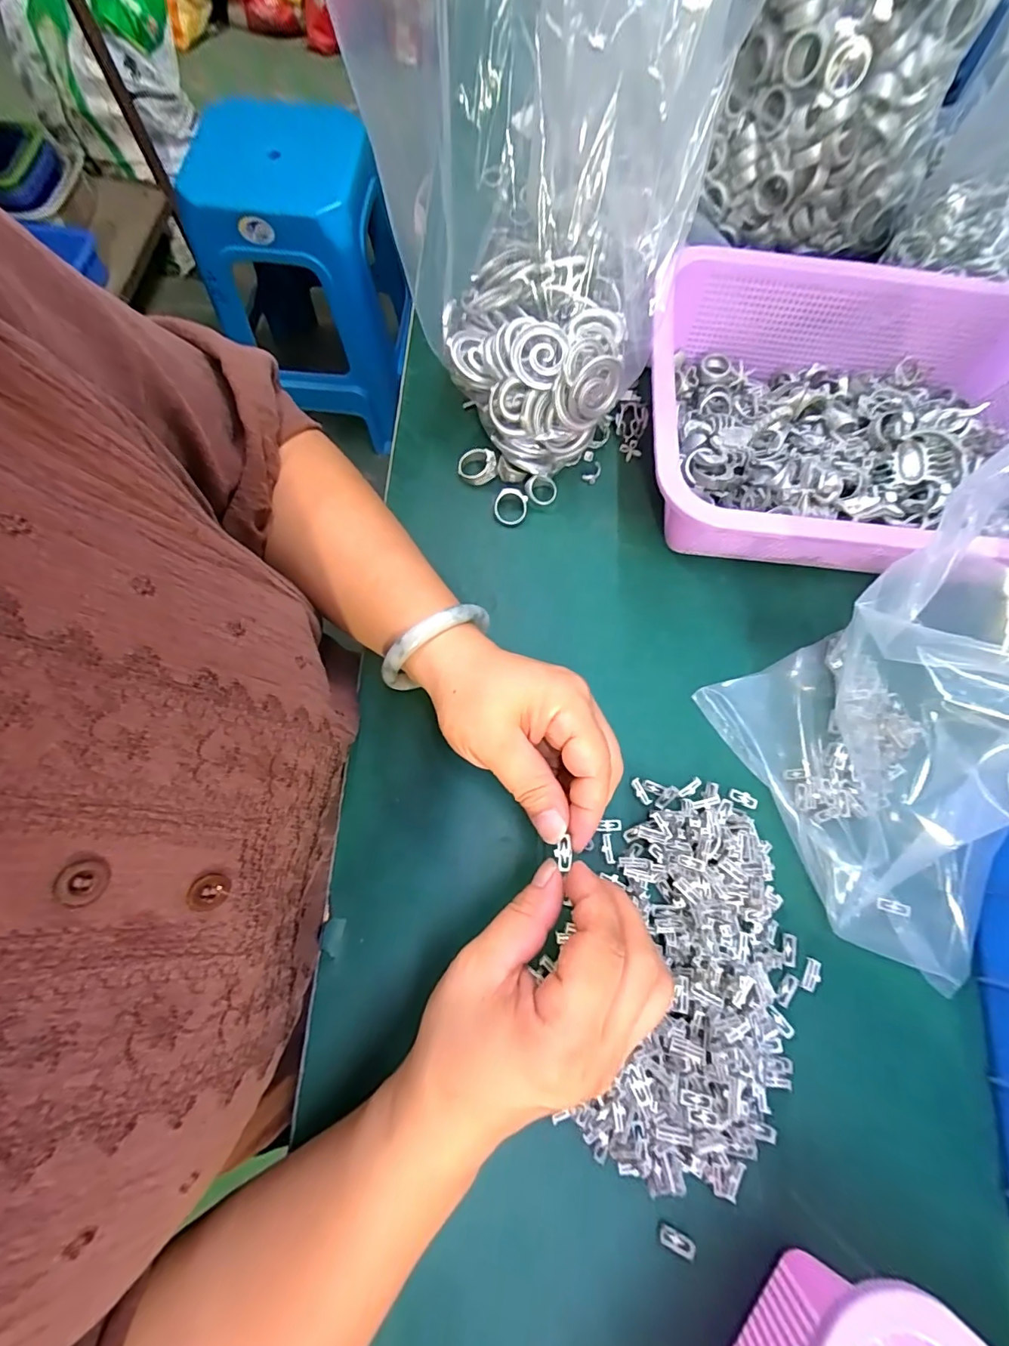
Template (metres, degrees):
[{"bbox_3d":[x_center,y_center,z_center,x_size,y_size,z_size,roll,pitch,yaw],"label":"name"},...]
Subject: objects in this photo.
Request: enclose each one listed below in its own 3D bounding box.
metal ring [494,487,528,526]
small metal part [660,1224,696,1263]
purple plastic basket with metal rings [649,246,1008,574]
[{"bbox_3d":[0.004,-0.119,0.353,0.023,0.005,0.025,0,89,-7],"label":"metal ring"},{"bbox_3d":[0.082,0.270,0.234,0.017,0.004,0.007,24,73,6],"label":"small metal part"},{"bbox_3d":[0.241,-0.160,0.338,0.298,0.083,0.219,6,72,0],"label":"purple plastic basket with metal rings"}]

